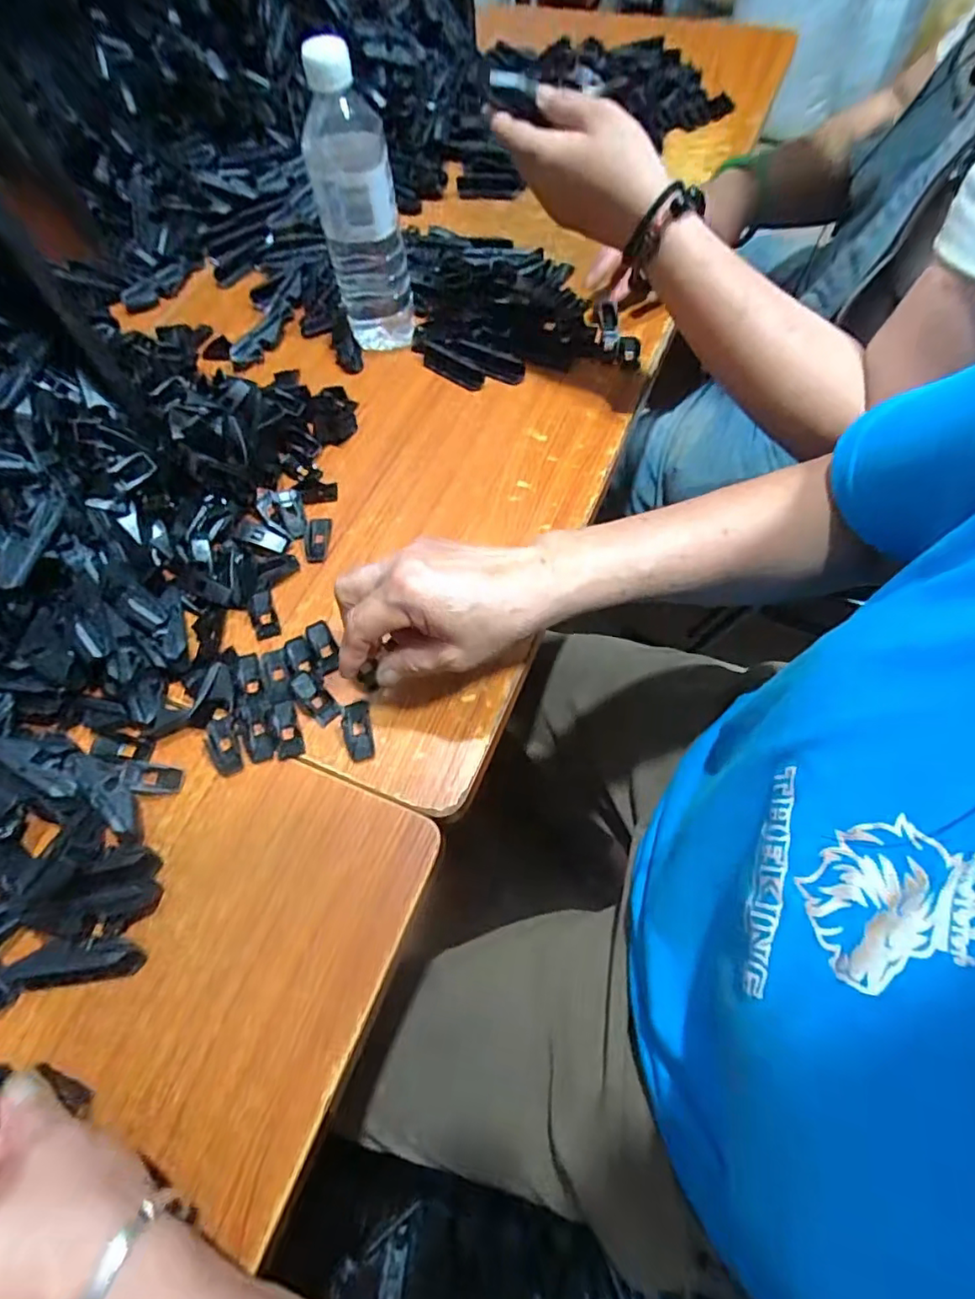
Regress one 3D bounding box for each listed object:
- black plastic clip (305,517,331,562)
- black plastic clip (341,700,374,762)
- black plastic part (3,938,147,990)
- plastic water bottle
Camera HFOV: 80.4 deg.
[{"bbox_3d":[-0.138,-0.091,0.466,0.017,0.005,0.043,-3,64,2],"label":"black plastic clip"},{"bbox_3d":[-0.088,0.054,0.390,0.019,0.006,0.041,-12,64,-2],"label":"black plastic clip"},{"bbox_3d":[-0.239,0.180,0.332,0.078,0.020,0.023,-7,64,0],"label":"black plastic part"},{"bbox_3d":[-0.107,-0.363,0.486,0.064,0.202,0.052,-9,64,-1],"label":"plastic water bottle"}]

